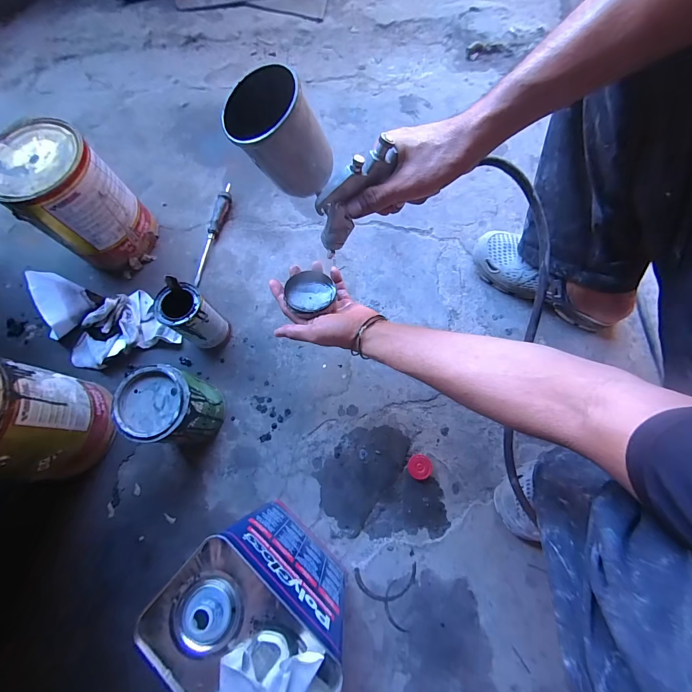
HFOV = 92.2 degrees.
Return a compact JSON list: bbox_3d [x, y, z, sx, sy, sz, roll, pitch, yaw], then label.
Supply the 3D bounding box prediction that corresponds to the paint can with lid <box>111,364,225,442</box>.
[{"bbox_3d":[-0.265,0.095,0.521,0.104,0.137,0.103,-6,74,0],"label":"paint can with lid"}]

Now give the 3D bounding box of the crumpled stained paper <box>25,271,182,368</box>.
[{"bbox_3d":[-0.438,-0.042,0.615,0.255,0.089,0.161,5,74,3],"label":"crumpled stained paper"}]

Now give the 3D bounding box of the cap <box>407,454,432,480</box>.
[{"bbox_3d":[0.122,0.199,0.548,0.040,0.014,0.038,-1,75,3],"label":"cap"}]

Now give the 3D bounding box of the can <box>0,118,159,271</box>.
[{"bbox_3d":[-0.482,-0.259,0.618,0.177,0.209,0.157,37,78,11],"label":"can"}]

